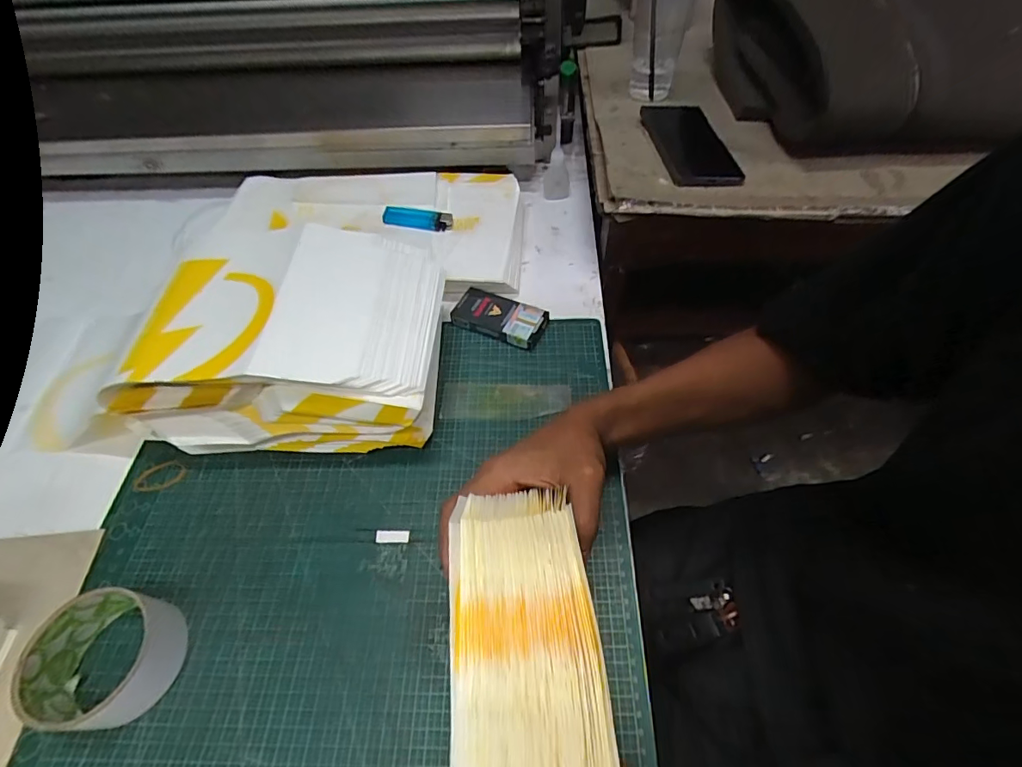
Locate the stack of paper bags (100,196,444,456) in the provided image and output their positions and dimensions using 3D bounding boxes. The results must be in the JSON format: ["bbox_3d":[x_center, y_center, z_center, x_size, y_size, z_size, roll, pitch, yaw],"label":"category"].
[{"bbox_3d":[-0.192,-0.037,0.442,0.239,0.104,0.181,-2,55,1],"label":"stack of paper bags"}]

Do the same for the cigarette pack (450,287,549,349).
[{"bbox_3d":[-0.014,-0.070,0.511,0.098,0.018,0.050,24,60,18],"label":"cigarette pack"}]

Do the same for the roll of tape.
[{"bbox_3d":[-0.280,0.188,0.332,0.079,0.043,0.079,-1,55,2],"label":"roll of tape"}]

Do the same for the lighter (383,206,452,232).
[{"bbox_3d":[-0.111,-0.195,0.567,0.084,0.014,0.019,10,56,10],"label":"lighter"}]

